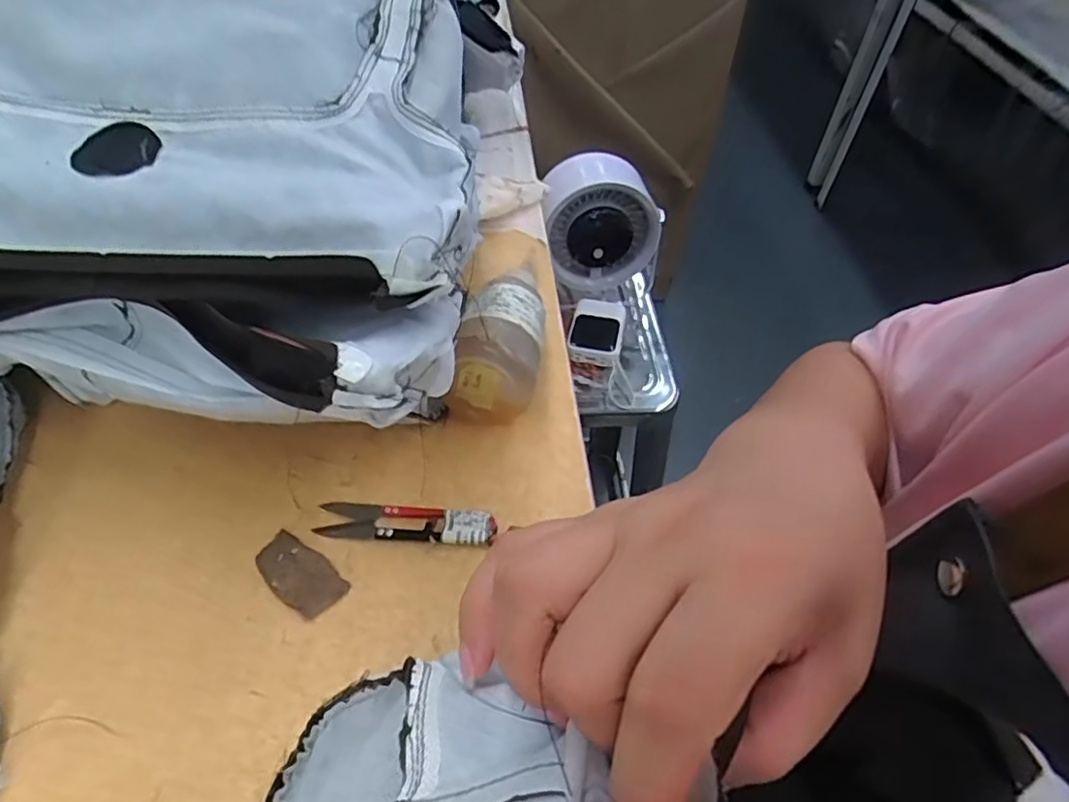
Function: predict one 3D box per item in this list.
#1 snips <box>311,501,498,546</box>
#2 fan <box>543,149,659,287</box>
[{"bbox_3d":[-0.074,0.069,0.373,0.102,0.014,0.023,6,48,2],"label":"snips"},{"bbox_3d":[0.083,-0.217,0.807,0.149,0.139,0.084,5,48,1],"label":"fan"}]

